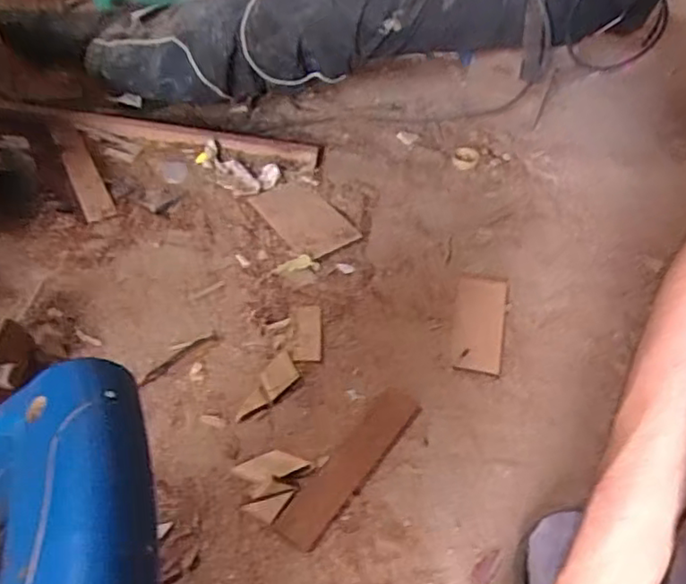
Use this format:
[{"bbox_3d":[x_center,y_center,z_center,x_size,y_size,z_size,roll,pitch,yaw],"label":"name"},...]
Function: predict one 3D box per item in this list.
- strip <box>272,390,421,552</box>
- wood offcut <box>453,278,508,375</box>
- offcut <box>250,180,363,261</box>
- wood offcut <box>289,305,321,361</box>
[{"bbox_3d":[0.009,0.155,0.590,0.045,0.009,0.185,28,49,21],"label":"strip"},{"bbox_3d":[0.155,0.032,0.727,0.055,0.005,0.146,11,45,6],"label":"wood offcut"},{"bbox_3d":[-0.052,-0.097,0.834,0.091,0.006,0.147,-25,52,-27],"label":"offcut"},{"bbox_3d":[-0.040,0.043,0.699,0.031,0.004,0.078,2,45,-3],"label":"wood offcut"}]

